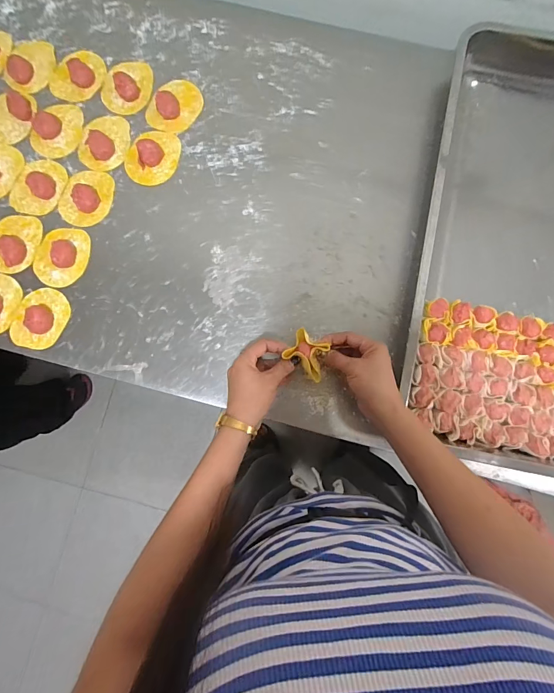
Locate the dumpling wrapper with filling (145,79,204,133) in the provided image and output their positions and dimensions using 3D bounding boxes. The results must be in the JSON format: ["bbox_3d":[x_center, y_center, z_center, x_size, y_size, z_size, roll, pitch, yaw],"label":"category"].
[{"bbox_3d":[-0.154,-0.364,0.548,0.070,0.012,0.088,30,84,4],"label":"dumpling wrapper with filling"}]

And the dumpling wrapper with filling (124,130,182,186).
[{"bbox_3d":[-0.184,-0.283,0.535,0.069,0.020,0.087,37,85,5],"label":"dumpling wrapper with filling"}]

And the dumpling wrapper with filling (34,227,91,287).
[{"bbox_3d":[-0.312,-0.132,0.514,0.073,0.023,0.089,14,83,3],"label":"dumpling wrapper with filling"}]

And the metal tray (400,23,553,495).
[{"bbox_3d":[0.402,-0.139,0.501,0.403,0.052,0.657,13,83,3],"label":"metal tray"}]

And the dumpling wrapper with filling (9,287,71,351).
[{"bbox_3d":[-0.332,-0.041,0.500,0.065,0.020,0.086,25,84,4],"label":"dumpling wrapper with filling"}]

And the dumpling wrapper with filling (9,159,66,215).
[{"bbox_3d":[-0.350,-0.236,0.532,0.071,0.019,0.087,24,84,4],"label":"dumpling wrapper with filling"}]

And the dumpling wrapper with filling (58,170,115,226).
[{"bbox_3d":[-0.280,-0.221,0.526,0.066,0.025,0.087,20,83,3],"label":"dumpling wrapper with filling"}]

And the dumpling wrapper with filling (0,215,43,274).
[{"bbox_3d":[-0.384,-0.151,0.519,0.071,0.020,0.088,14,83,3],"label":"dumpling wrapper with filling"}]

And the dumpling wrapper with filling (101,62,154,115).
[{"bbox_3d":[-0.230,-0.400,0.550,0.075,0.022,0.091,3,83,1],"label":"dumpling wrapper with filling"}]

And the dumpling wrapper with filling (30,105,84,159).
[{"bbox_3d":[-0.332,-0.327,0.545,0.068,0.013,0.088,12,83,3],"label":"dumpling wrapper with filling"}]

